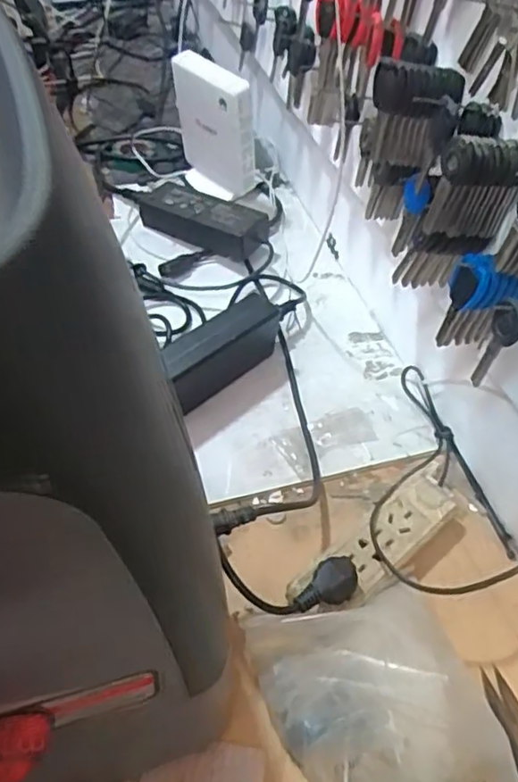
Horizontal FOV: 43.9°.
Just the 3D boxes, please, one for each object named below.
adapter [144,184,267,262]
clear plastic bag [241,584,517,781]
[{"bbox_3d":[-0.071,-0.218,0.823,0.172,0.048,0.059,27,52,17],"label":"adapter"},{"bbox_3d":[0.083,0.224,0.452,0.139,0.065,0.155,-11,51,-15],"label":"clear plastic bag"}]

